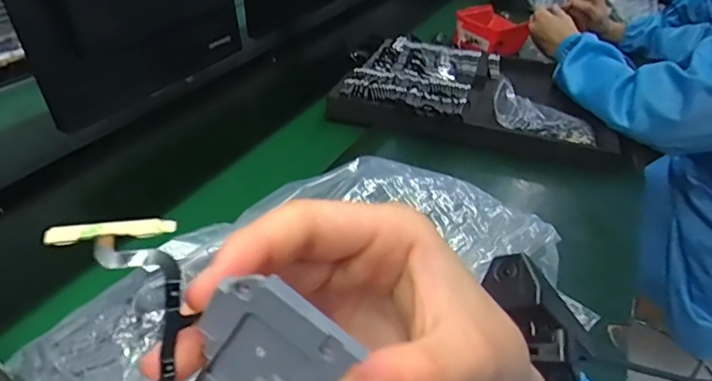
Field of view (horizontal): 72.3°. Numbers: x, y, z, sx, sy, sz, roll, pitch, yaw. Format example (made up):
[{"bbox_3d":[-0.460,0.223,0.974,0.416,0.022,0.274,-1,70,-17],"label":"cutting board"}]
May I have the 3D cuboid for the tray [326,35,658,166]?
[{"bbox_3d":[0.208,-0.179,0.829,0.447,0.062,0.326,7,36,10],"label":"tray"}]

